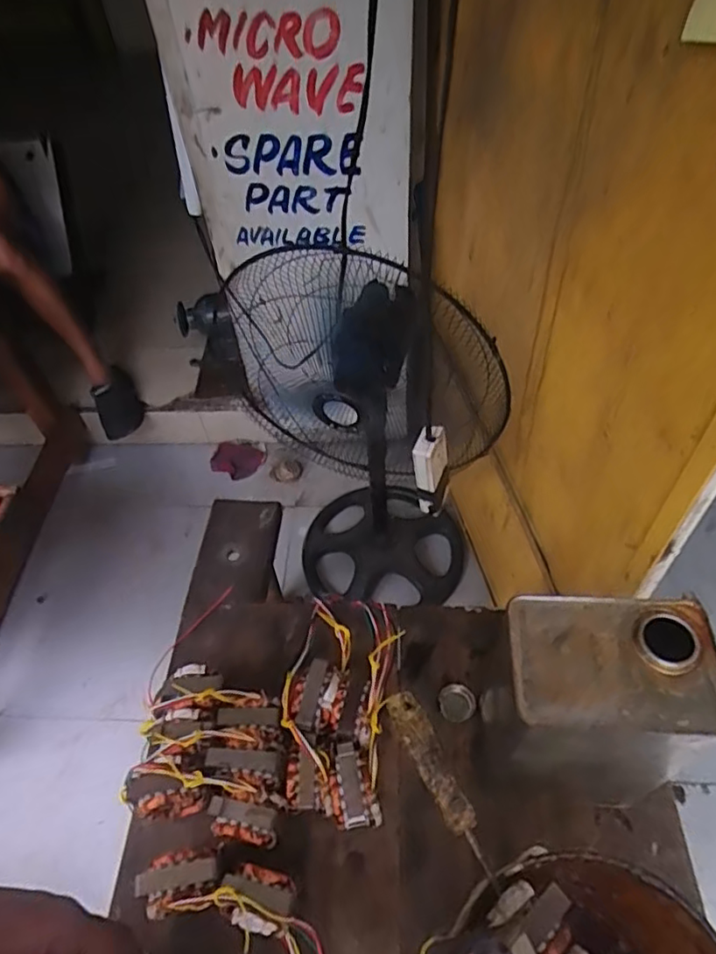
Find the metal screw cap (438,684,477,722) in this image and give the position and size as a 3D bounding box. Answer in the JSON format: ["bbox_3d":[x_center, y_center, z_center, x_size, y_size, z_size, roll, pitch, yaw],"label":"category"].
[{"bbox_3d":[0.112,0.252,0.677,0.040,0.011,0.042,-2,51,3],"label":"metal screw cap"}]

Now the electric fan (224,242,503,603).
[{"bbox_3d":[0.033,-0.127,1.277,0.405,0.942,0.478,-7,51,-1],"label":"electric fan"}]

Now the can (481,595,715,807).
[{"bbox_3d":[0.204,0.206,0.540,0.154,0.215,0.112,4,52,8],"label":"can"}]

